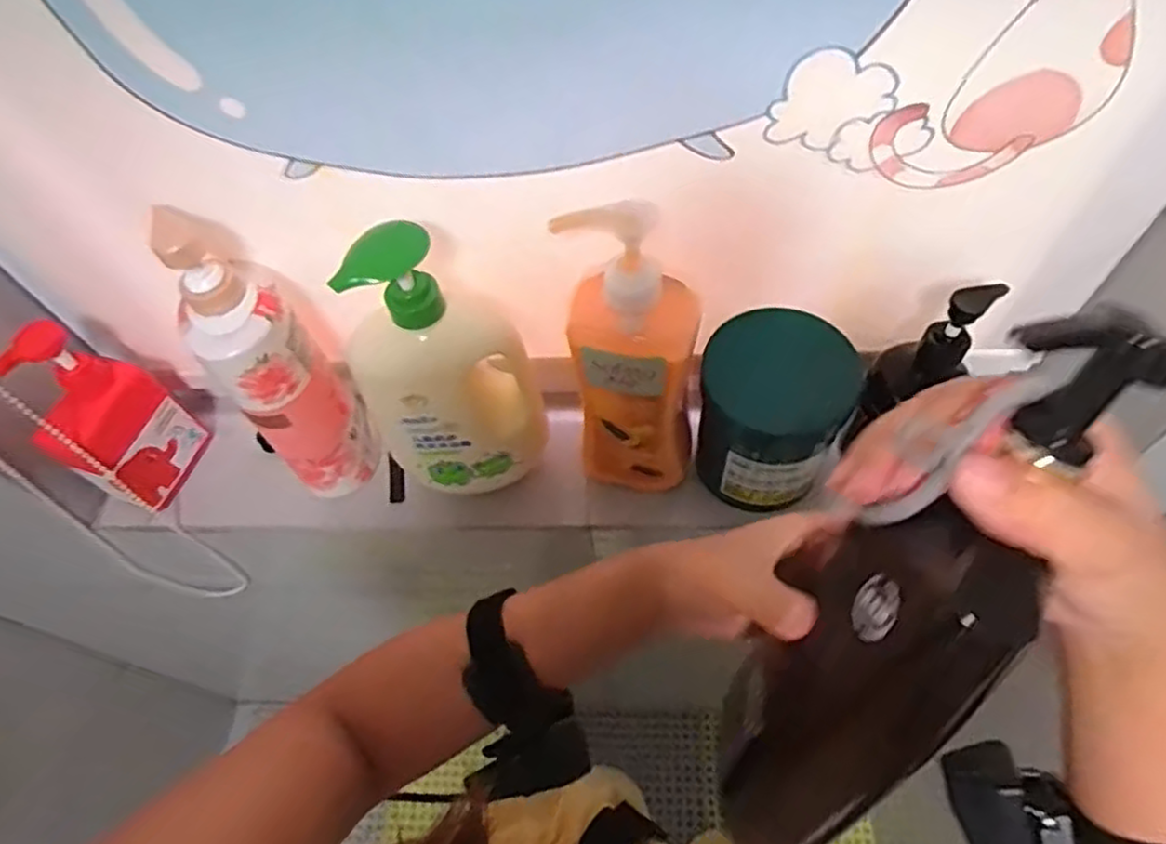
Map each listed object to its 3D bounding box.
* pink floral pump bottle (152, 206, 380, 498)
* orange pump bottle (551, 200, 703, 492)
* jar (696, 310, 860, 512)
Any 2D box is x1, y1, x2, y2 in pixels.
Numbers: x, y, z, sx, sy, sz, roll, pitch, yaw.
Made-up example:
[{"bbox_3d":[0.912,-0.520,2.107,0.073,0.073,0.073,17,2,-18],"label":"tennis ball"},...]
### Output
[{"bbox_3d":[-0.232,-0.043,0.534,0.072,0.260,0.086,-32,62,-14],"label":"pink floral pump bottle"},{"bbox_3d":[0.036,-0.036,0.489,0.082,0.255,0.053,3,59,6],"label":"orange pump bottle"},{"bbox_3d":[0.147,-0.008,0.554,0.107,0.122,0.106,-2,59,3],"label":"jar"}]

